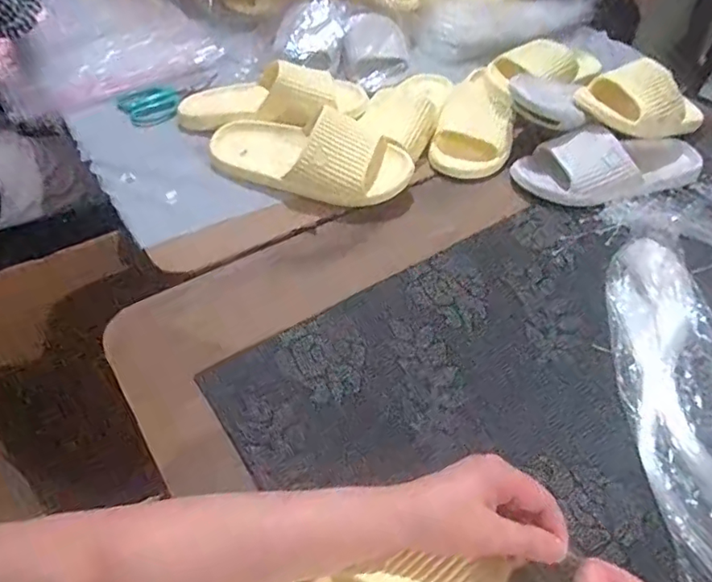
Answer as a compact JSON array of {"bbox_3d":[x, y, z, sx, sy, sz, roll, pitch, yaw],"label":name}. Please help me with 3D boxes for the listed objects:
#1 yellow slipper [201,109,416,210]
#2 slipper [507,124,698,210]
[{"bbox_3d":[-0.061,-0.172,0.696,0.262,0.082,0.089,11,50,6],"label":"yellow slipper"},{"bbox_3d":[0.345,-0.163,0.733,0.260,0.061,0.100,1,49,-3],"label":"slipper"}]

